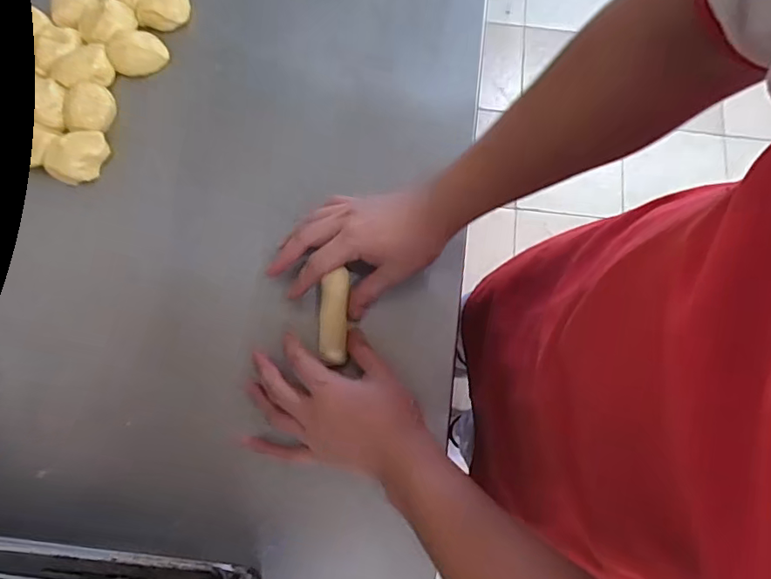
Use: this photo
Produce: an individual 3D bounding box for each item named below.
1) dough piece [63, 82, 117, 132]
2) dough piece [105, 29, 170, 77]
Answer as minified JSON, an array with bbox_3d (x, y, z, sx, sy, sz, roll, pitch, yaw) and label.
[{"bbox_3d":[-0.308,-0.186,0.542,0.050,0.024,0.054,7,76,1],"label":"dough piece"},{"bbox_3d":[-0.265,-0.258,0.553,0.059,0.027,0.046,-11,77,-3],"label":"dough piece"}]

